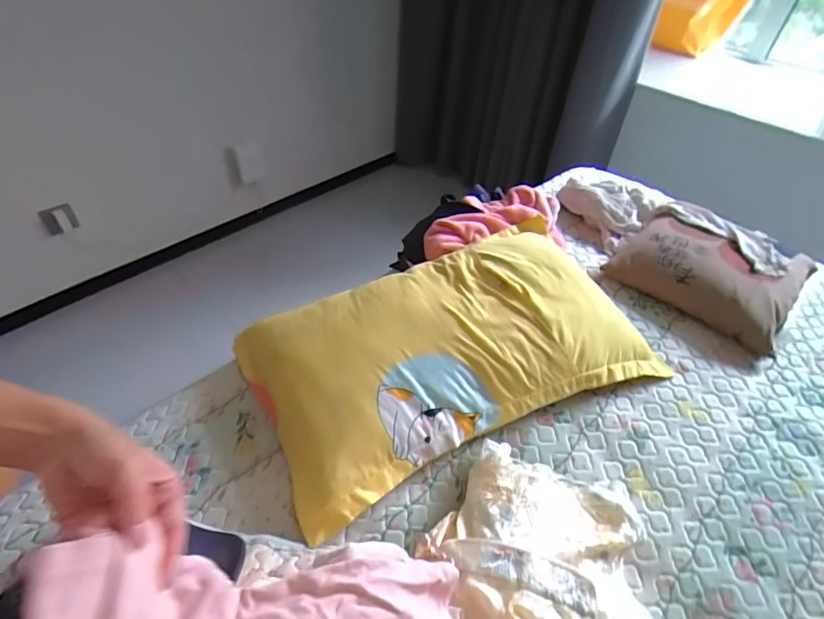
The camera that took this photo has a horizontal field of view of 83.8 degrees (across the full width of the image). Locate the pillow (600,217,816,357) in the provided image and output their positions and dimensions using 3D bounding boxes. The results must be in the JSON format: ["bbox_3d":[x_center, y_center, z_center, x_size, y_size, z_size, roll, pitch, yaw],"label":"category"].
[{"bbox_3d":[0.673,-0.091,1.053,0.366,0.110,0.306,31,50,23],"label":"pillow"}]

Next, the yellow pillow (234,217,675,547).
[{"bbox_3d":[0.076,0.058,0.832,0.682,0.128,0.387,-18,49,-22],"label":"yellow pillow"}]

